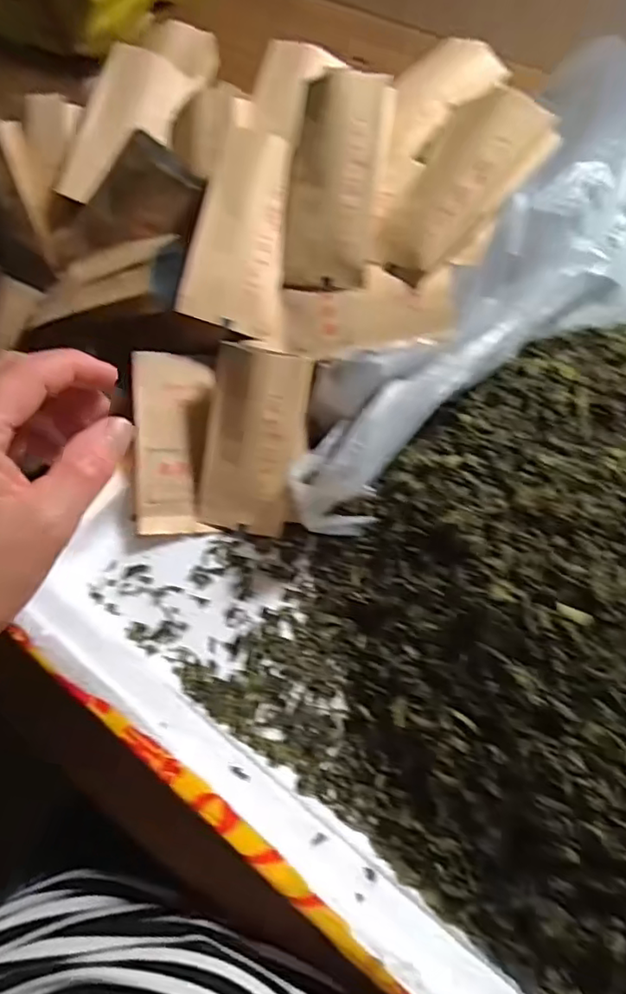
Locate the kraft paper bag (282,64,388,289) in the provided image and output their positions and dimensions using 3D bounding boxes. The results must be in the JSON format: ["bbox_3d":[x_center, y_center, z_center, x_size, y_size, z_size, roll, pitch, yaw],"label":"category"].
[{"bbox_3d":[0.012,-0.177,0.332,0.049,0.015,0.111,9,102,6],"label":"kraft paper bag"}]

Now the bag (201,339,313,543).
[{"bbox_3d":[-0.034,-0.032,0.349,0.054,0.025,0.110,14,108,8],"label":"bag"}]

